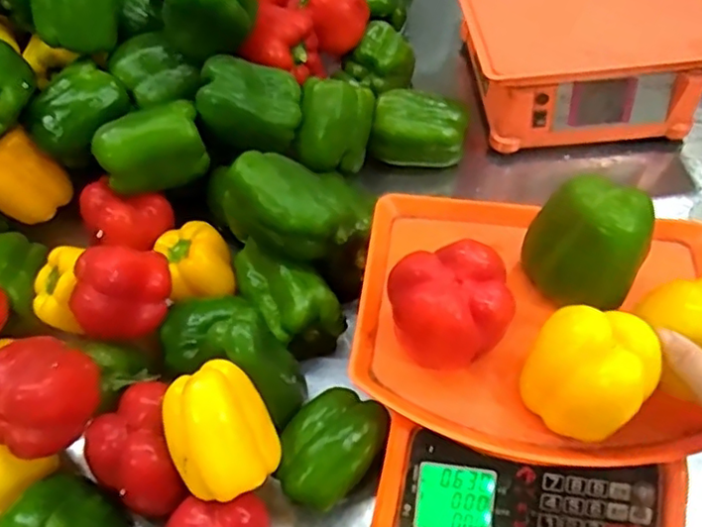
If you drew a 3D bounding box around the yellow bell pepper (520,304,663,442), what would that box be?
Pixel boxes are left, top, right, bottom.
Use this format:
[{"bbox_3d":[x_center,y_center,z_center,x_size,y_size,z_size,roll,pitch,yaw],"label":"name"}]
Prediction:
[{"bbox_3d":[0.157,0.075,0.422,0.072,0.086,0.071,-1,57,1],"label":"yellow bell pepper"}]

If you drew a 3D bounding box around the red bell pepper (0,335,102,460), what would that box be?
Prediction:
[{"bbox_3d":[-0.247,0.104,0.495,0.079,0.073,0.086,25,61,17],"label":"red bell pepper"}]

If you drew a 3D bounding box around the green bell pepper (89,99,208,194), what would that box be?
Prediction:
[{"bbox_3d":[-0.196,-0.114,0.614,0.102,0.058,0.063,-26,60,-15],"label":"green bell pepper"}]

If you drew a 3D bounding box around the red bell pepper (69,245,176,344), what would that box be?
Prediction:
[{"bbox_3d":[-0.197,0.028,0.550,0.075,0.065,0.069,-1,57,1],"label":"red bell pepper"}]

